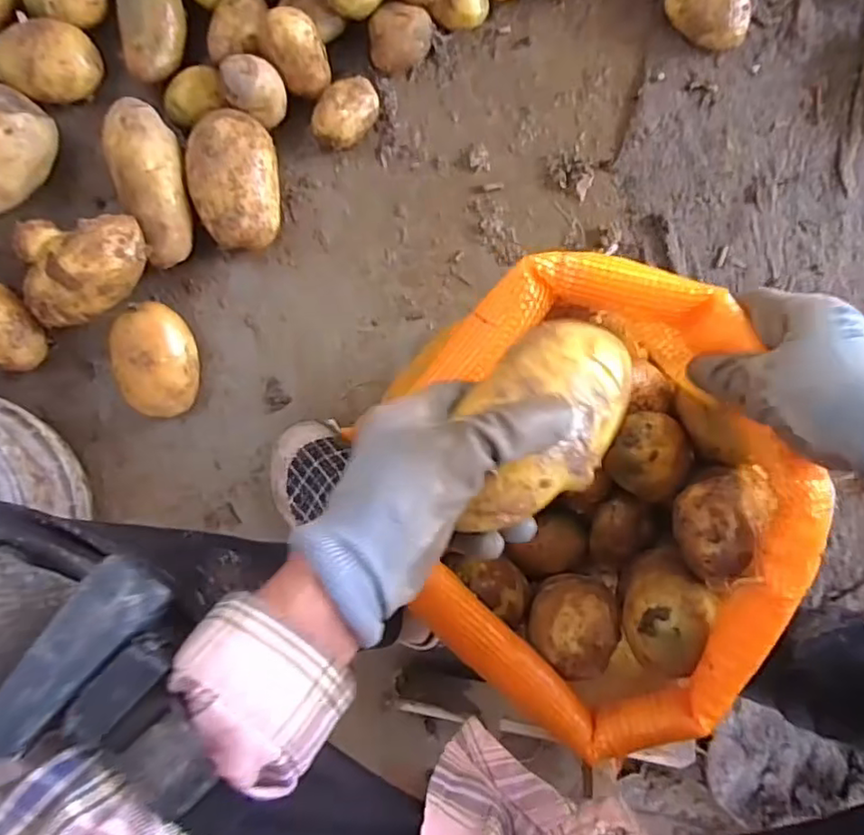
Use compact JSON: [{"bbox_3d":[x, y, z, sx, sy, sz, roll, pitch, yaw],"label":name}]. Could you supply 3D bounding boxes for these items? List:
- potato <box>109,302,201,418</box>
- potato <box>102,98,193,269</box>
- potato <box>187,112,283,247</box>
[{"bbox_3d":[-0.261,-0.053,0.603,0.068,0.060,0.101,-8,88,1],"label":"potato"},{"bbox_3d":[-0.262,-0.222,0.599,0.061,0.065,0.147,-17,88,1],"label":"potato"},{"bbox_3d":[-0.185,-0.220,0.596,0.080,0.067,0.117,-5,88,1],"label":"potato"}]

